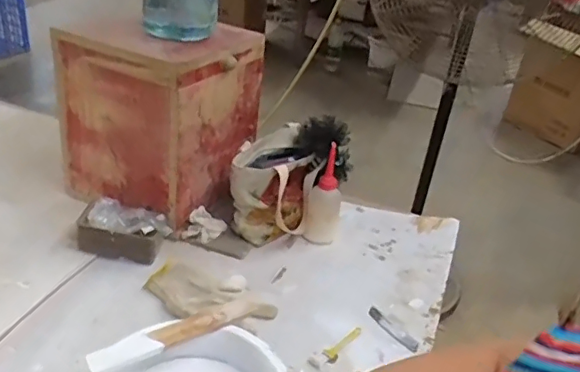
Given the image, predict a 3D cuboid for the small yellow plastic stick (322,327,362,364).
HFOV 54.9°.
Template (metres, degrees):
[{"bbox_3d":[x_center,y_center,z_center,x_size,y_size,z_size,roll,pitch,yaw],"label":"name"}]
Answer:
[{"bbox_3d":[0.072,0.219,0.778,0.022,0.009,0.080,27,37,27],"label":"small yellow plastic stick"}]

